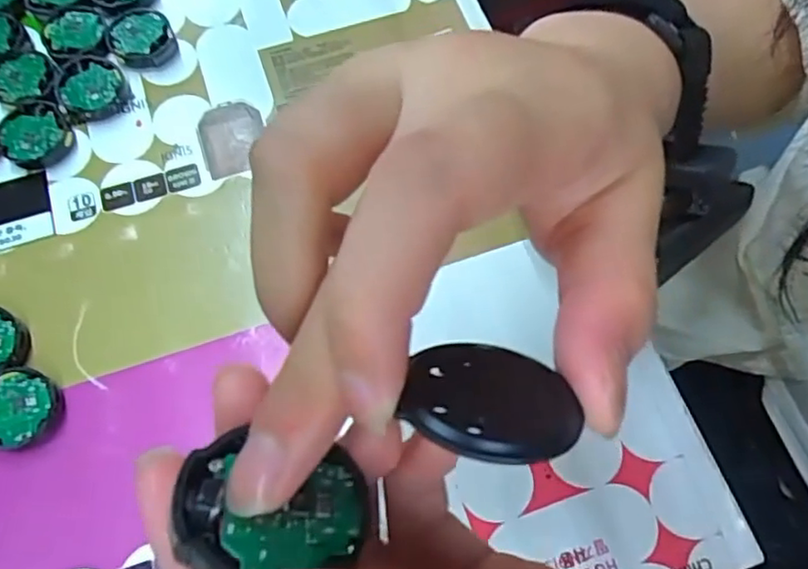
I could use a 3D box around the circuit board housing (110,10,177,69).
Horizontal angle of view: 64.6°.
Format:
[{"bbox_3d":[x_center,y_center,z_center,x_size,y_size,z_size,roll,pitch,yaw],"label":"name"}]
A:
[{"bbox_3d":[-0.125,-0.117,0.304,0.028,0.009,0.029,0,68,-1],"label":"circuit board housing"}]

